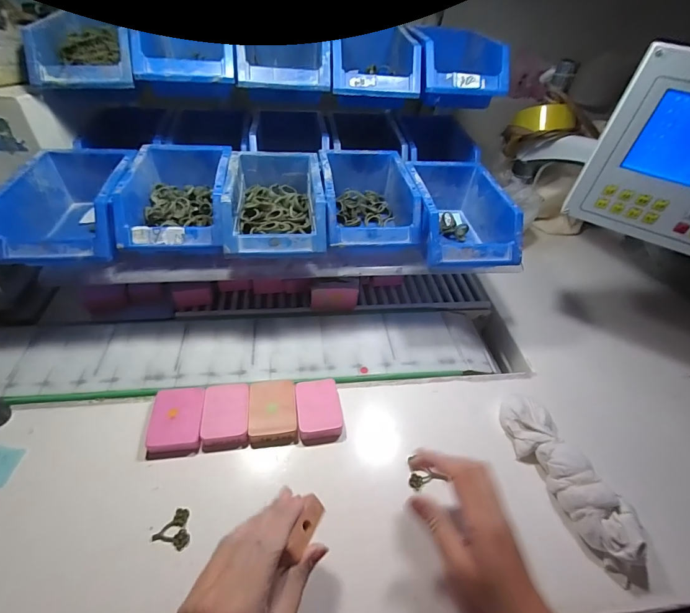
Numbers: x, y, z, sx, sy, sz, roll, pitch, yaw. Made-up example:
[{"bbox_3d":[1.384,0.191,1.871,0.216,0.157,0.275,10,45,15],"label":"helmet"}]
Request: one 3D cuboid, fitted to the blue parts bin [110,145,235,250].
[{"bbox_3d":[-0.218,-0.143,0.496,0.120,0.080,0.188,-2,45,-7],"label":"blue parts bin"}]

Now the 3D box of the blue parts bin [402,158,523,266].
[{"bbox_3d":[0.155,-0.126,0.516,0.119,0.080,0.175,-3,45,-8],"label":"blue parts bin"}]

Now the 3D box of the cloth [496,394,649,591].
[{"bbox_3d":[0.238,0.178,0.395,0.053,0.046,0.183,-9,47,-14],"label":"cloth"}]

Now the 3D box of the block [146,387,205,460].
[{"bbox_3d":[-0.190,0.130,0.414,0.056,0.015,0.073,-4,46,-9],"label":"block"}]

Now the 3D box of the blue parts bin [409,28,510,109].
[{"bbox_3d":[0.169,-0.380,0.572,0.134,0.069,0.197,4,44,-1],"label":"blue parts bin"}]

